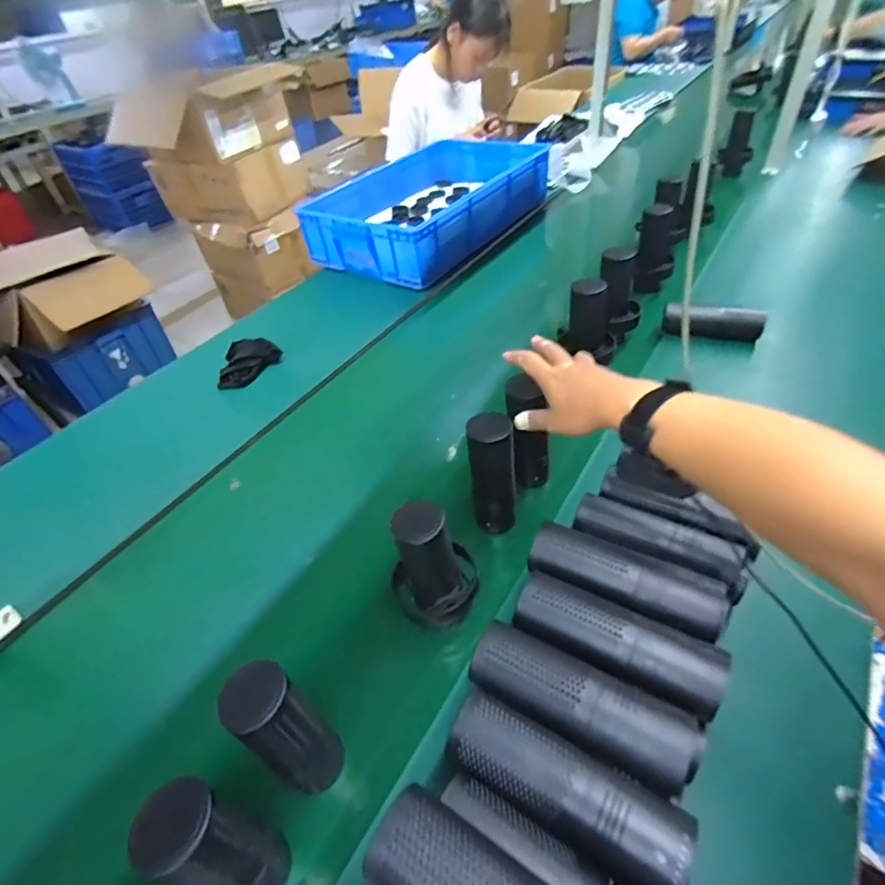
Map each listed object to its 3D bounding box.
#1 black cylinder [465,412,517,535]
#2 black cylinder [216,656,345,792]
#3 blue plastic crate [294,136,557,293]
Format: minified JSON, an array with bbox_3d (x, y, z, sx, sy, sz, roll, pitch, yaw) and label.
[{"bbox_3d":[0.063,0.042,0.618,0.057,0.172,0.046,0,44,6],"label":"black cylinder"},{"bbox_3d":[-0.132,0.250,0.427,0.052,0.167,0.053,23,51,27],"label":"black cylinder"},{"bbox_3d":[-0.019,-0.664,1.374,0.417,0.150,0.700,23,51,27],"label":"blue plastic crate"}]

